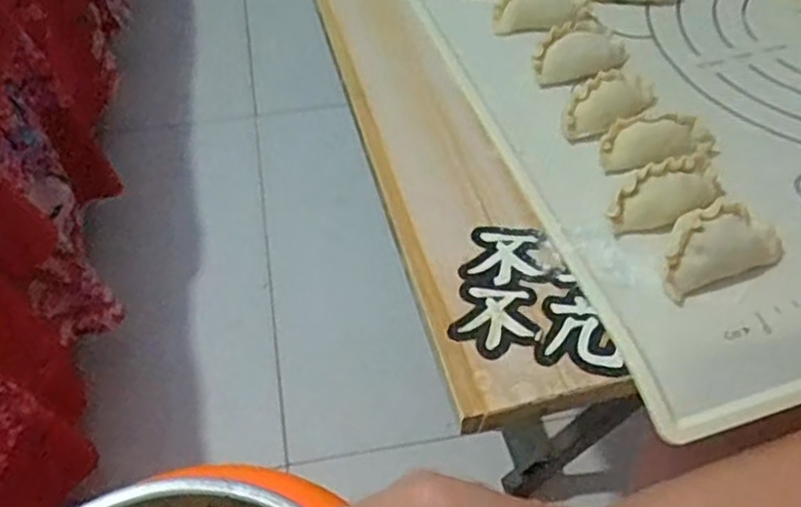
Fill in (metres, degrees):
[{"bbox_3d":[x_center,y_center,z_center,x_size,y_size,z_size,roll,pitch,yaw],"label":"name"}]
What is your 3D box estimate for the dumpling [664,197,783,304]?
[{"bbox_3d":[0.139,-0.004,0.332,0.059,0.022,0.029,-19,52,-13],"label":"dumpling"}]

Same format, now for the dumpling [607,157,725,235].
[{"bbox_3d":[0.125,-0.028,0.354,0.059,0.020,0.024,-26,54,-18],"label":"dumpling"}]

